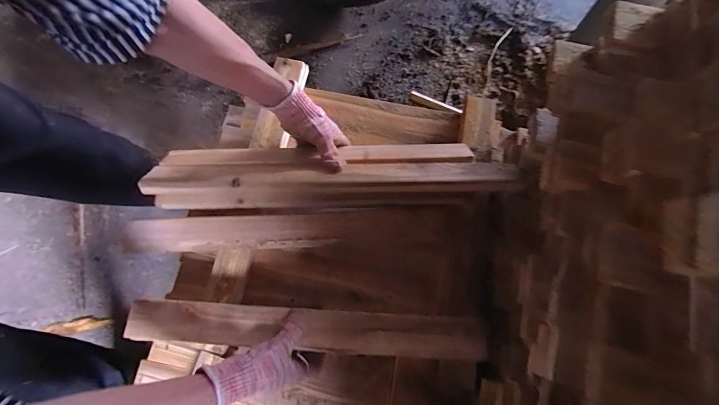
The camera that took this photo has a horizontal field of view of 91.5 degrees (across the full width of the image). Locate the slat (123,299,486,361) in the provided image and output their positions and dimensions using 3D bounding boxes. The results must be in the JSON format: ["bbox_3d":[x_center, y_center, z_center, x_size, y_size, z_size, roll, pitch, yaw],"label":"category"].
[{"bbox_3d":[-0.076,0.172,0.471,0.474,0.019,0.054,3,74,1],"label":"slat"}]

